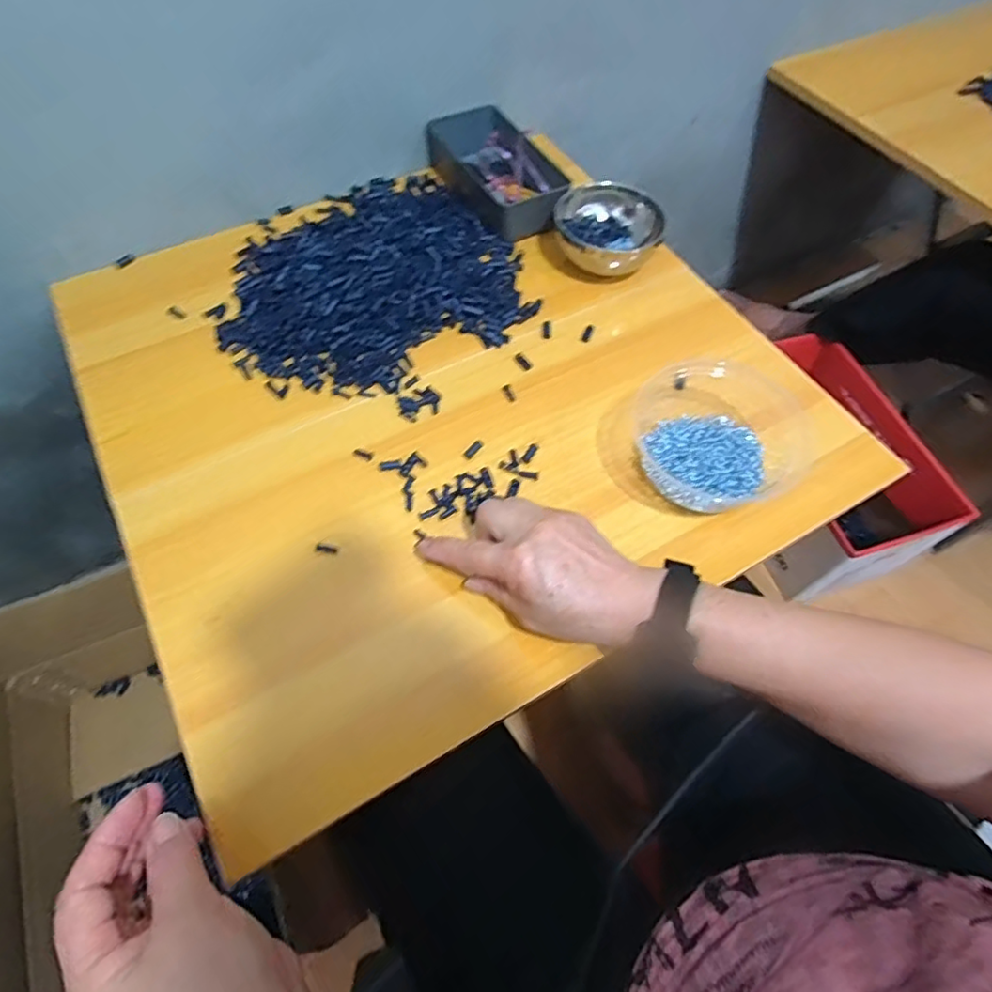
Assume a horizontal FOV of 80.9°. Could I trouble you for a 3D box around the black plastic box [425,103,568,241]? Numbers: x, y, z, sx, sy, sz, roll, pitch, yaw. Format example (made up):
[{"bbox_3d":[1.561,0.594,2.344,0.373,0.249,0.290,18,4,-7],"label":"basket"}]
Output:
[{"bbox_3d":[0.000,-0.373,0.659,0.087,0.060,0.191,-23,65,-14],"label":"black plastic box"}]

